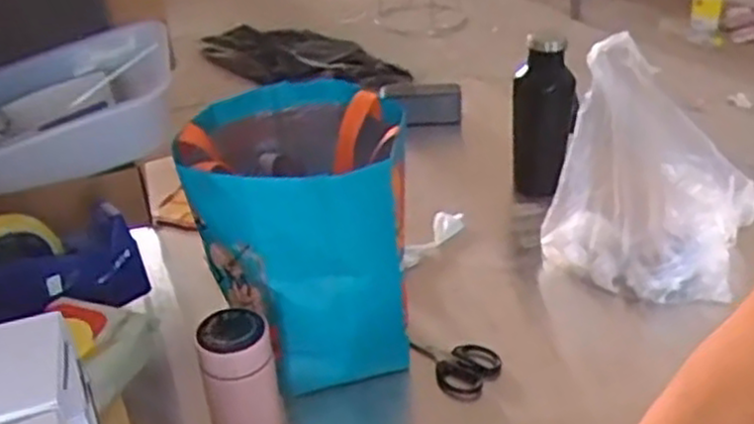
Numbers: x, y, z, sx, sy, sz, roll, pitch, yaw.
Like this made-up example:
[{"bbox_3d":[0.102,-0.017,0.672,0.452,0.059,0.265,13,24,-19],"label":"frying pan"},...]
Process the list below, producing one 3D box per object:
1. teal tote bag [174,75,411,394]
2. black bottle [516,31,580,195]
[{"bbox_3d":[-0.077,0.018,0.790,0.199,0.244,0.224,-5,32,-3],"label":"teal tote bag"},{"bbox_3d":[0.222,-0.122,1.022,0.081,0.216,0.085,7,34,16],"label":"black bottle"}]

